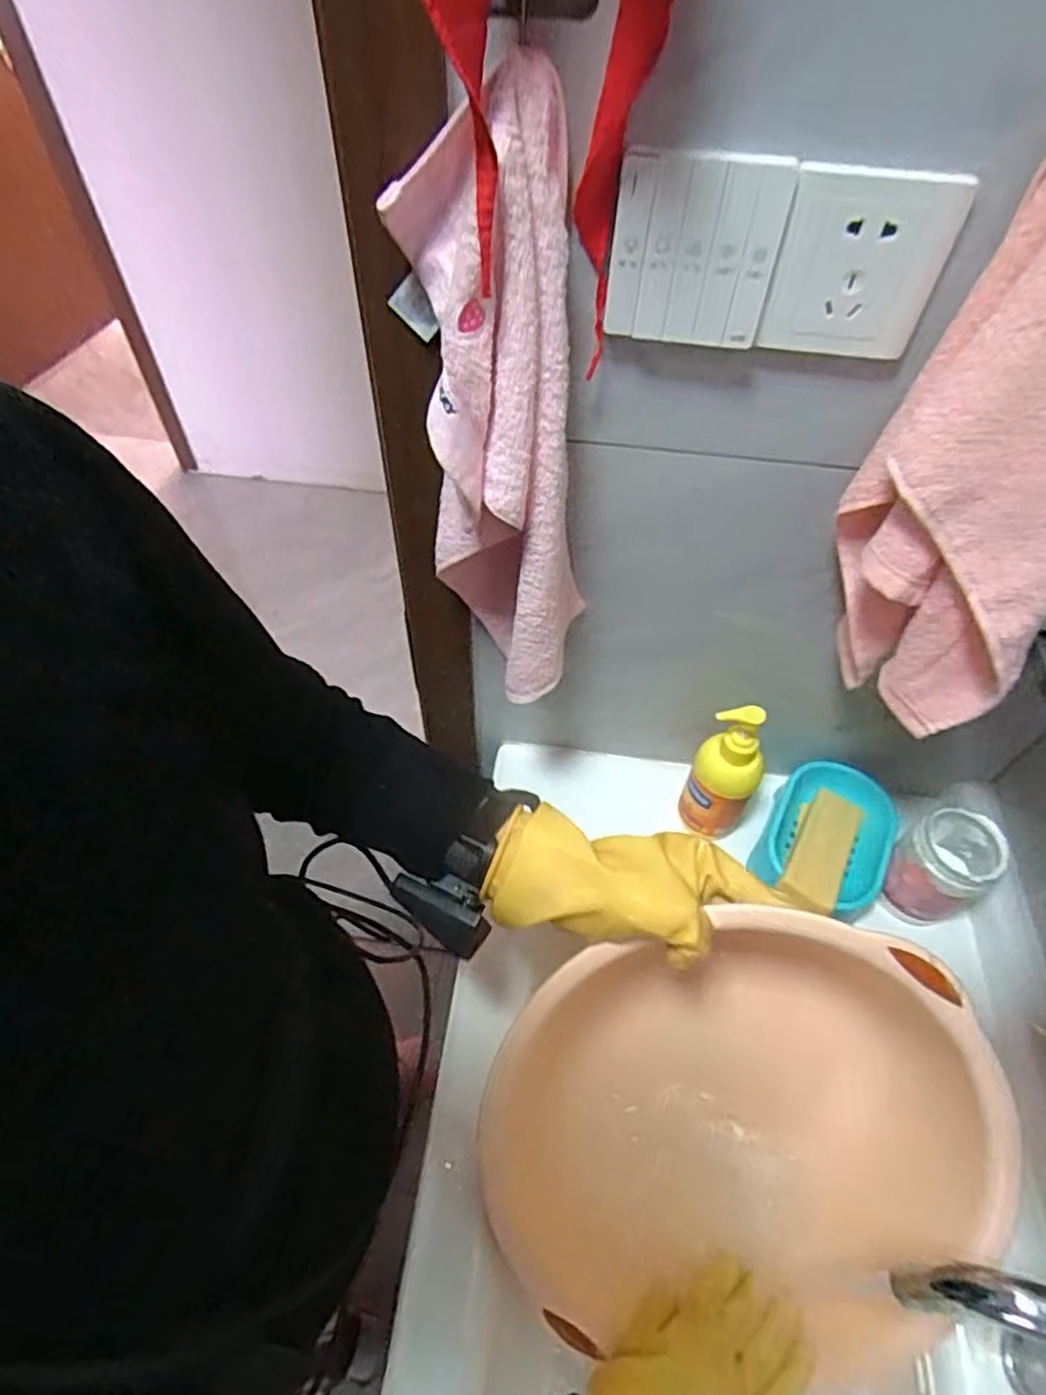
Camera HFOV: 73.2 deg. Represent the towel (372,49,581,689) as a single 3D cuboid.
[{"bbox_3d":[-0.014,-0.156,0.448,0.098,0.347,0.107,-16,55,-13],"label":"towel"}]

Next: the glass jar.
[{"bbox_3d":[0.382,0.152,0.644,0.085,0.084,0.074,-22,57,-17],"label":"glass jar"}]

